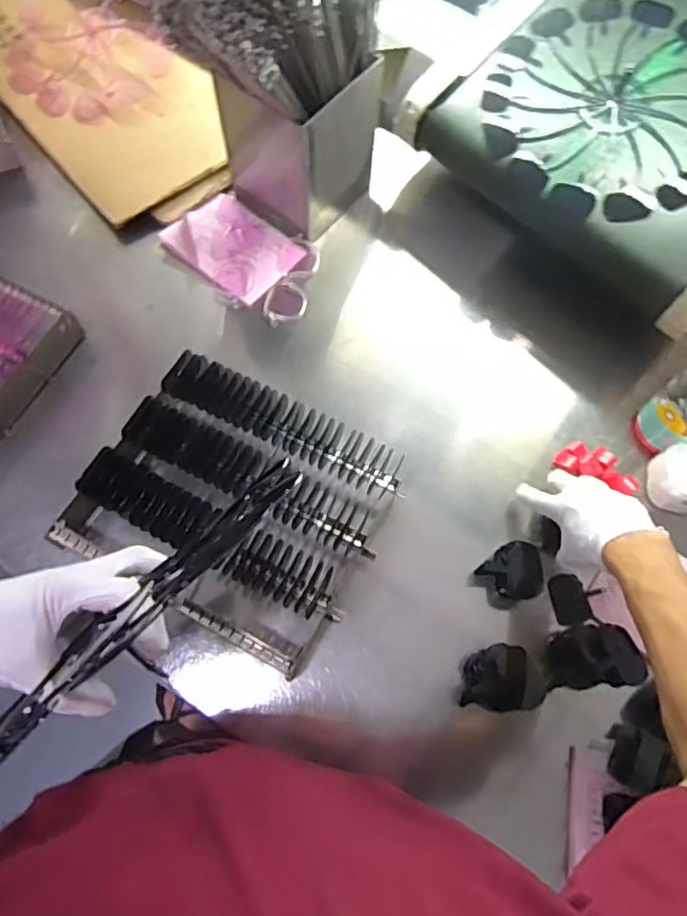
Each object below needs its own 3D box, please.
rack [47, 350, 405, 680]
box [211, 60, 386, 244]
[{"bbox_3d":[-0.116,0.050,0.671,0.309,0.088,0.262,28,71,9],"label":"rack"},{"bbox_3d":[-0.059,-0.447,0.817,0.154,0.173,0.152,37,73,12],"label":"box"}]

